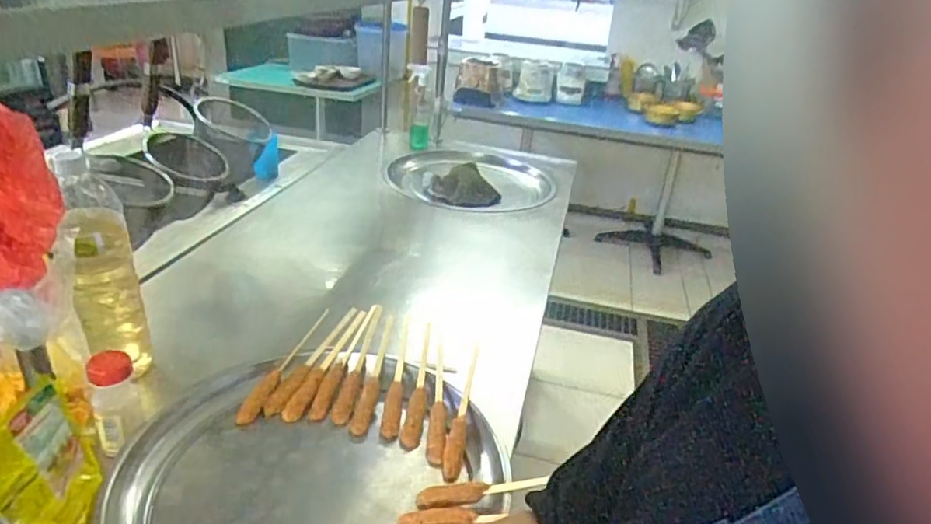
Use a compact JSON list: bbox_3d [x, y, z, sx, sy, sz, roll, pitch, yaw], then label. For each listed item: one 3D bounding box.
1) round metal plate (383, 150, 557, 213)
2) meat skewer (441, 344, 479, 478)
[{"bbox_3d":[0.016,-0.249,1.720,0.464,0.043,0.456,4,27,-2],"label":"round metal plate"},{"bbox_3d":[-0.005,0.199,0.790,0.024,0.025,0.173,8,50,5],"label":"meat skewer"}]

